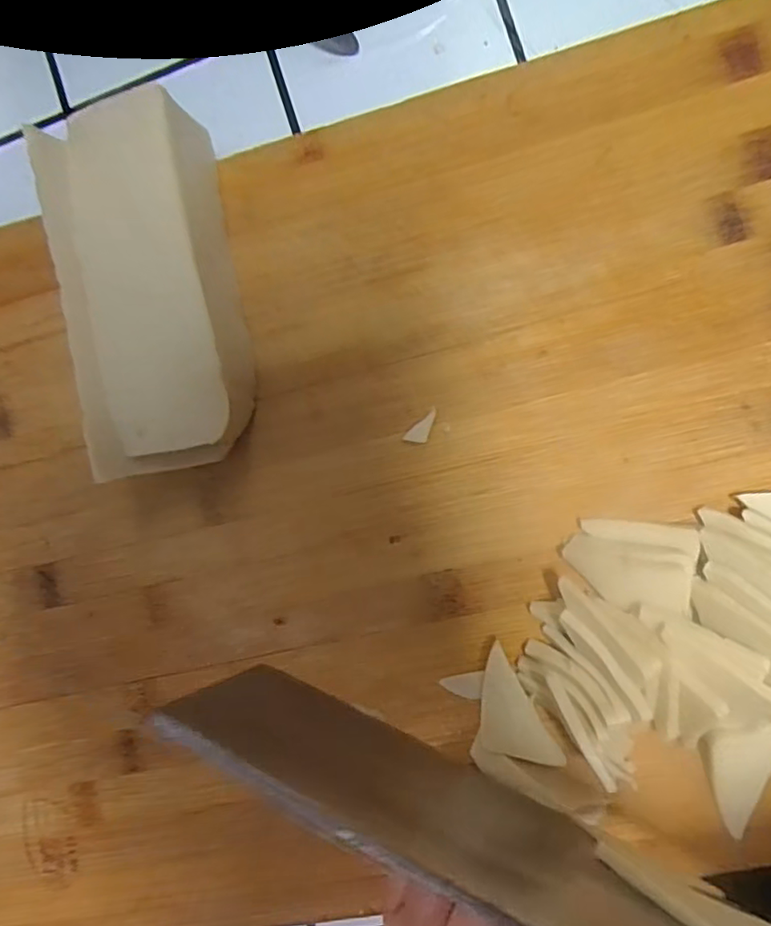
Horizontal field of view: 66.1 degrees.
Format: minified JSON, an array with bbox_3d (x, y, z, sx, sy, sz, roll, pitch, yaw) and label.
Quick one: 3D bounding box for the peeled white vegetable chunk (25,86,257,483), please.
[{"bbox_3d":[-0.089,-0.065,0.231,0.055,0.038,0.133,-10,89,6],"label":"peeled white vegetable chunk"}]

